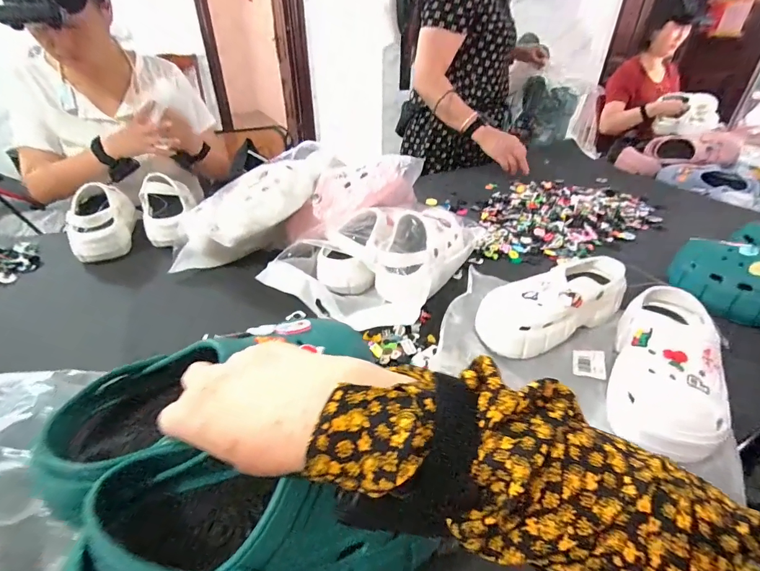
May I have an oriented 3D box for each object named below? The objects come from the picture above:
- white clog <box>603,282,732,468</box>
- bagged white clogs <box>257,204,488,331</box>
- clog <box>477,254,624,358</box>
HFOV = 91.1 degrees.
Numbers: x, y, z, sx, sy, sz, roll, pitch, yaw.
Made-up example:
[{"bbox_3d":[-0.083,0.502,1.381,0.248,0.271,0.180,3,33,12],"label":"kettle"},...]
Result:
[{"bbox_3d":[0.365,0.090,0.472,0.118,0.084,0.241,23,42,27],"label":"white clog"},{"bbox_3d":[0.003,-0.064,0.679,0.217,0.109,0.362,27,43,30],"label":"bagged white clogs"},{"bbox_3d":[0.267,0.024,0.581,0.247,0.092,0.097,-17,40,-23],"label":"clog"}]

